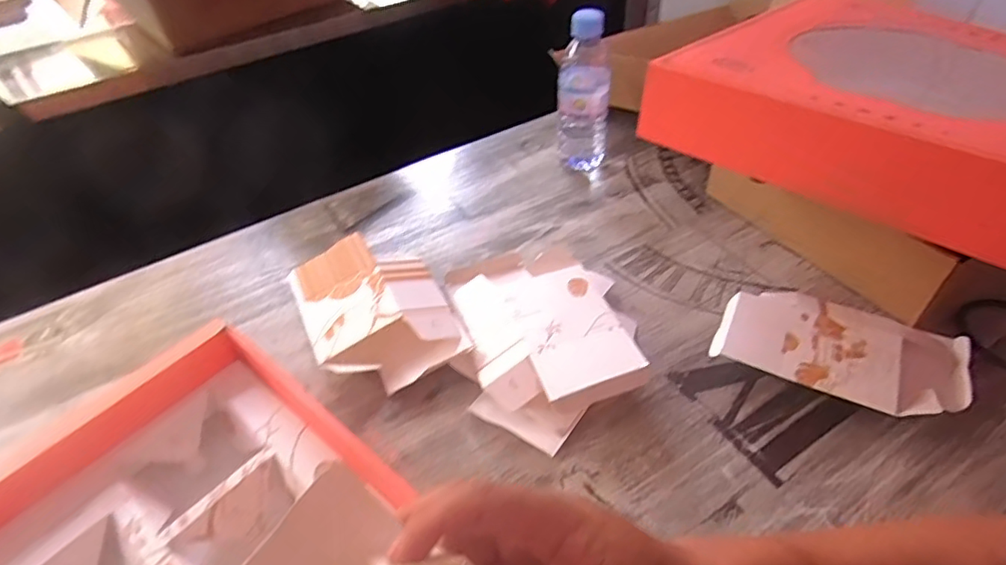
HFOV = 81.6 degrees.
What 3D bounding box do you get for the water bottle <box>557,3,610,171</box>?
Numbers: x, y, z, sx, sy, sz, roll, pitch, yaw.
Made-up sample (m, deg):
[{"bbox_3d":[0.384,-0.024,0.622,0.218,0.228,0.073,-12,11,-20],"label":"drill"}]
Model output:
[{"bbox_3d":[0.097,-0.220,0.690,0.064,0.184,0.057,3,46,7],"label":"water bottle"}]

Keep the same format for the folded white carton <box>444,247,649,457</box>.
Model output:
[{"bbox_3d":[0.038,0.039,0.526,0.165,0.044,0.219,-7,46,-4],"label":"folded white carton"}]

